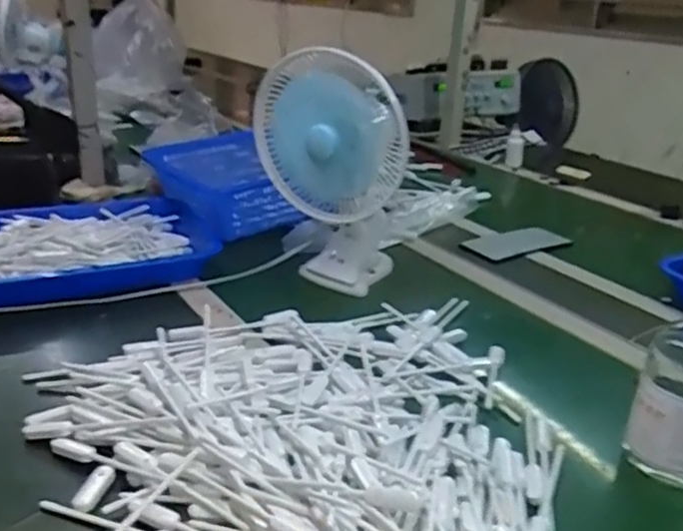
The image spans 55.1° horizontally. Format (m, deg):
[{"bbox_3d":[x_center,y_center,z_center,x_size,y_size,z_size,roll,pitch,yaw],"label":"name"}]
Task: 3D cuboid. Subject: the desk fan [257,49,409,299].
[{"bbox_3d":[-0.017,-0.136,0.885,0.182,0.297,0.181,1,24,-6],"label":"desk fan"}]

